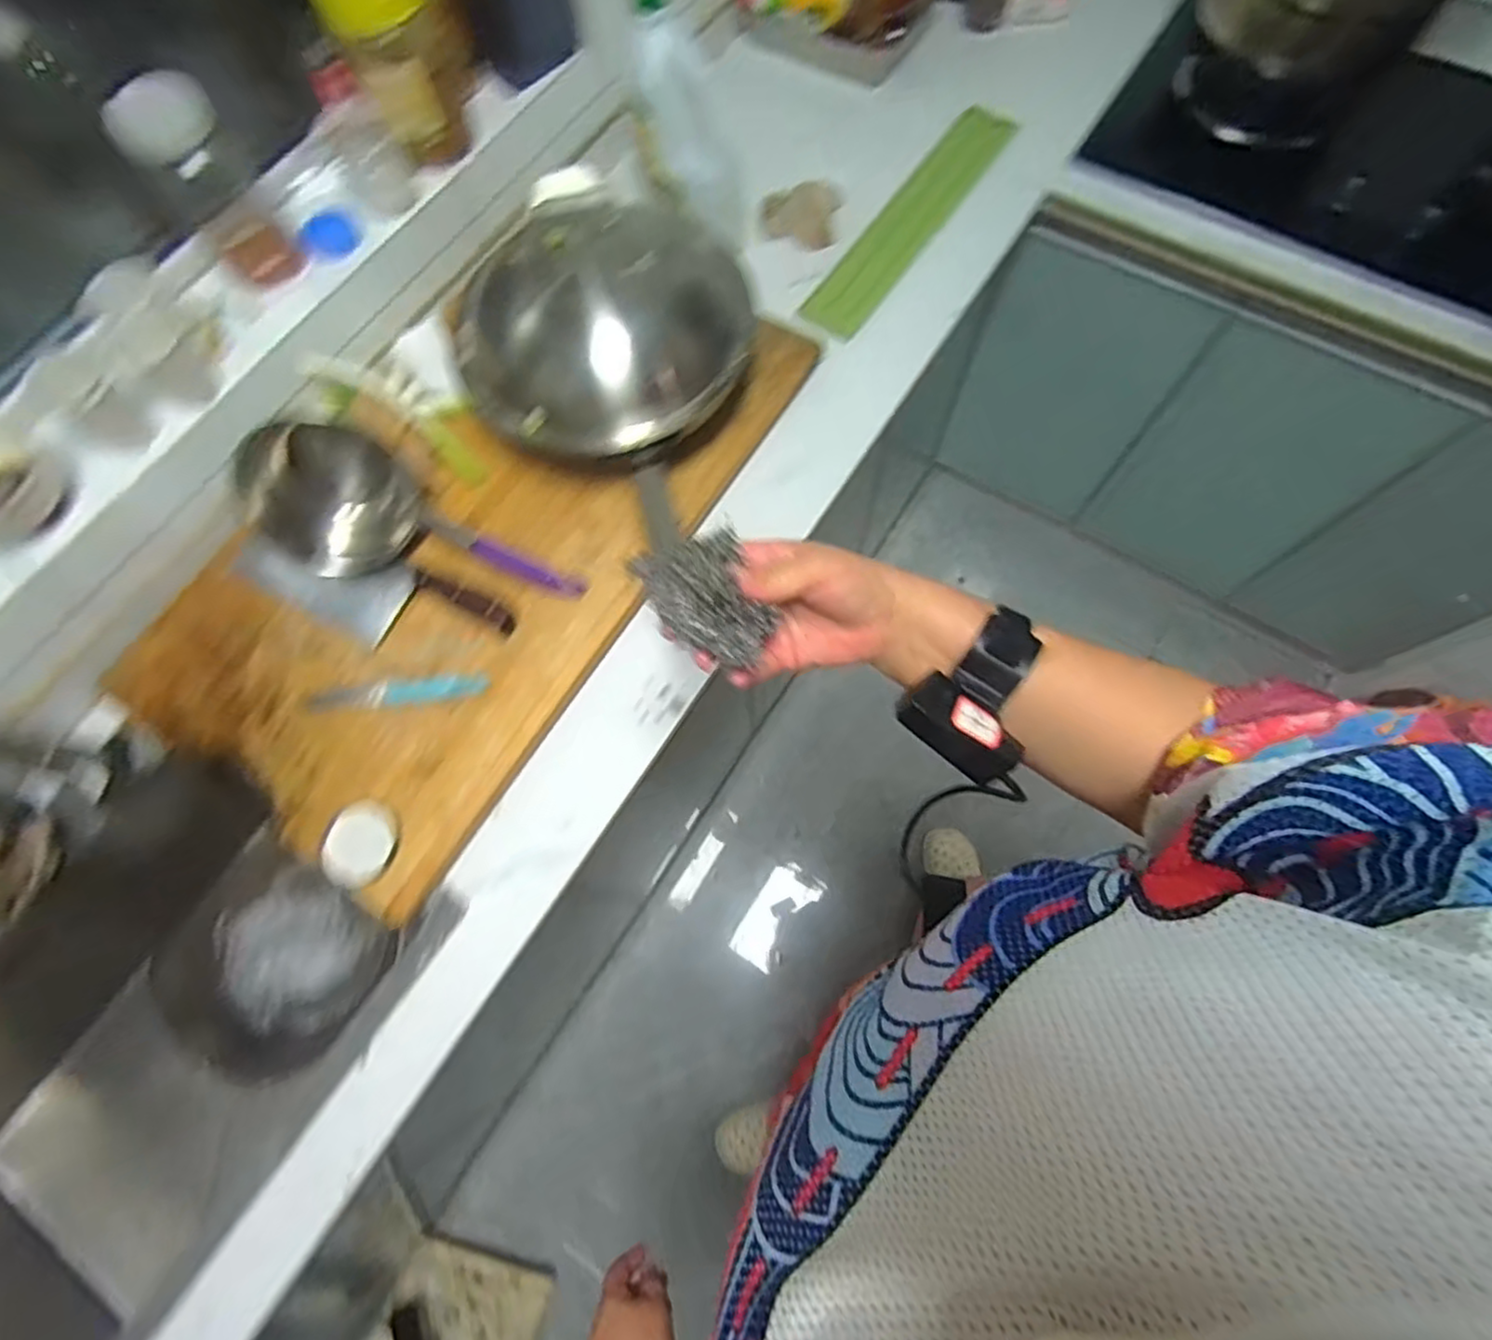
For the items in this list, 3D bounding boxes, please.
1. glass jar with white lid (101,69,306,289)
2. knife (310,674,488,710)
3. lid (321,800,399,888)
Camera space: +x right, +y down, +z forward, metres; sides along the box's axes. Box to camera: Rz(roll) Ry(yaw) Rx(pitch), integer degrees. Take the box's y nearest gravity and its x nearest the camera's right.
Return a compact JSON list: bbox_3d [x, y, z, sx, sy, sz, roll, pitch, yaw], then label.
[{"bbox_3d":[-0.523,-0.473,0.684,0.087,0.163,0.069,-38,74,-13],"label":"glass jar with white lid"},{"bbox_3d":[-0.348,0.023,0.692,0.179,0.007,0.025,-4,70,-1],"label":"knife"},{"bbox_3d":[-0.357,0.161,0.643,0.064,0.013,0.075,1,70,1],"label":"lid"}]

